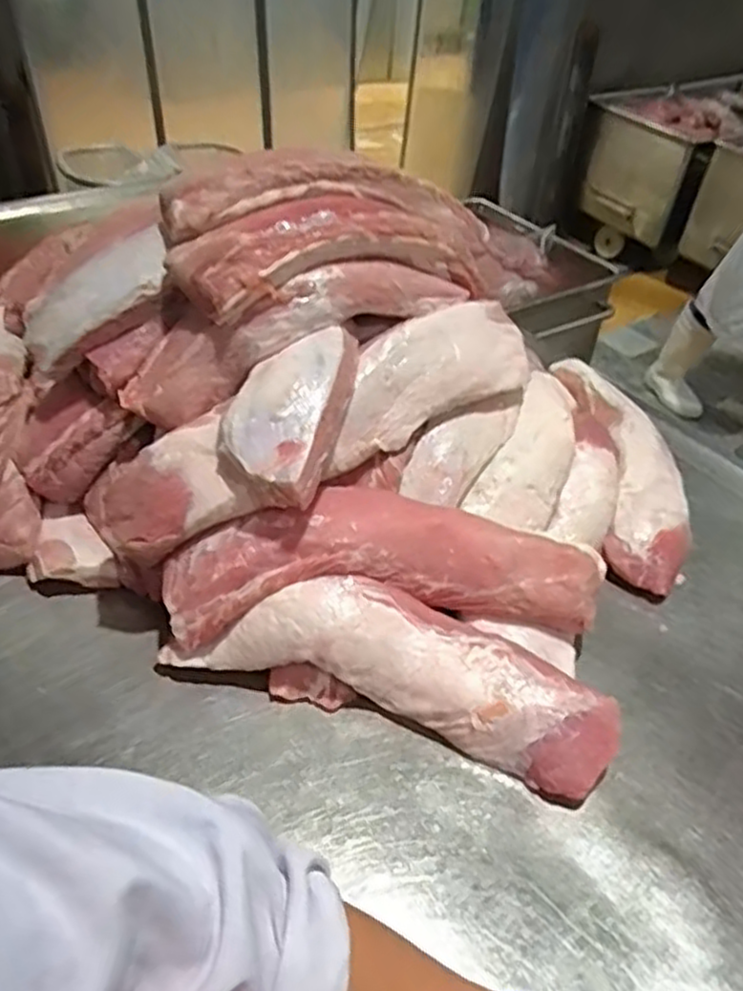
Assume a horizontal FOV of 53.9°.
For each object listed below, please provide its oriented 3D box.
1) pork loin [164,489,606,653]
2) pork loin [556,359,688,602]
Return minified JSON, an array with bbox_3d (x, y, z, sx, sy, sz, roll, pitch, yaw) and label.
[{"bbox_3d":[0.013,0.075,0.821,0.475,0.096,0.144,-3,43,-8],"label":"pork loin"},{"bbox_3d":[0.375,-0.042,1.078,0.147,0.085,0.432,1,42,-4],"label":"pork loin"}]

